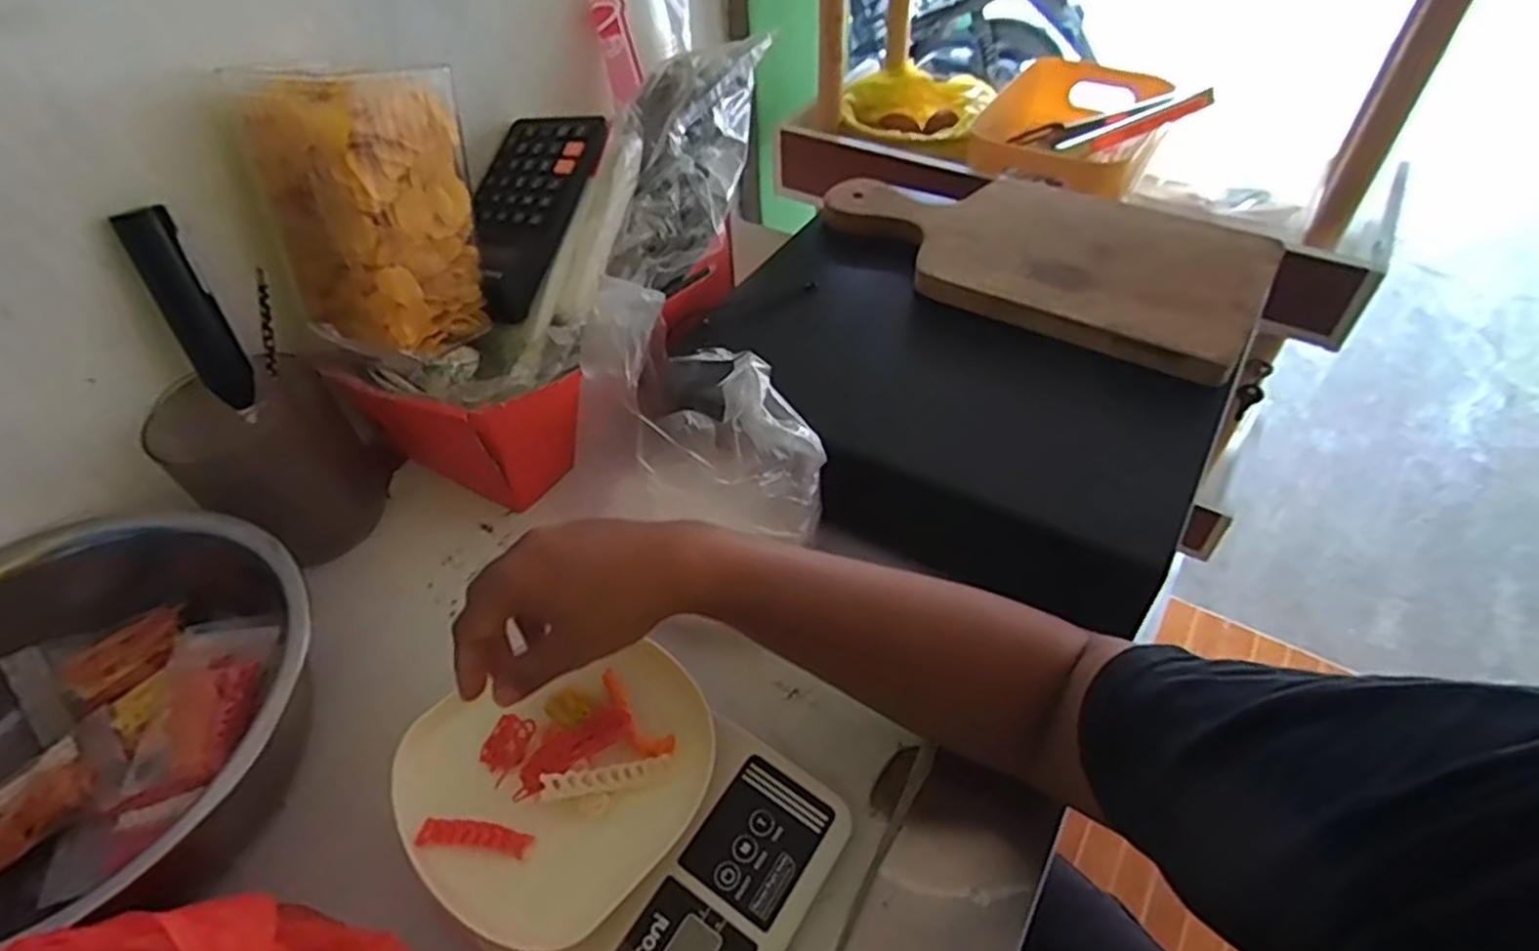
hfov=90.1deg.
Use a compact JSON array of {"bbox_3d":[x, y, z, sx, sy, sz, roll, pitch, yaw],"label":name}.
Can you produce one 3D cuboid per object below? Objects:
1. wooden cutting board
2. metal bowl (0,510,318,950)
[{"bbox_3d":[0.204,-0.185,0.605,0.335,0.034,0.171,26,54,24],"label":"wooden cutting board"},{"bbox_3d":[-0.365,0.142,0.415,0.229,0.107,0.220,-1,48,1],"label":"metal bowl"}]

